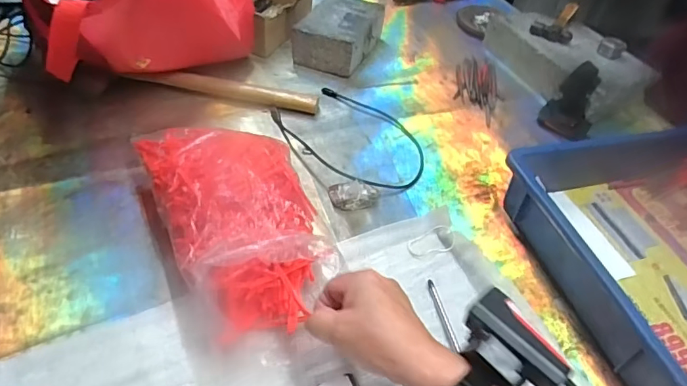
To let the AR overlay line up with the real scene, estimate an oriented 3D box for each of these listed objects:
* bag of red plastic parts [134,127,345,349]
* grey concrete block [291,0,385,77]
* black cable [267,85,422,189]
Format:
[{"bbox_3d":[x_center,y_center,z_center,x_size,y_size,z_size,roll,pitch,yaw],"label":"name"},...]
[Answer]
[{"bbox_3d":[-0.105,0.017,0.480,0.133,0.088,0.228,-17,50,-23],"label":"bag of red plastic parts"},{"bbox_3d":[-0.005,-0.258,0.792,0.099,0.065,0.157,20,46,12],"label":"grey concrete block"},{"bbox_3d":[0.017,-0.075,0.652,0.146,0.011,0.211,-31,56,-32],"label":"black cable"}]

